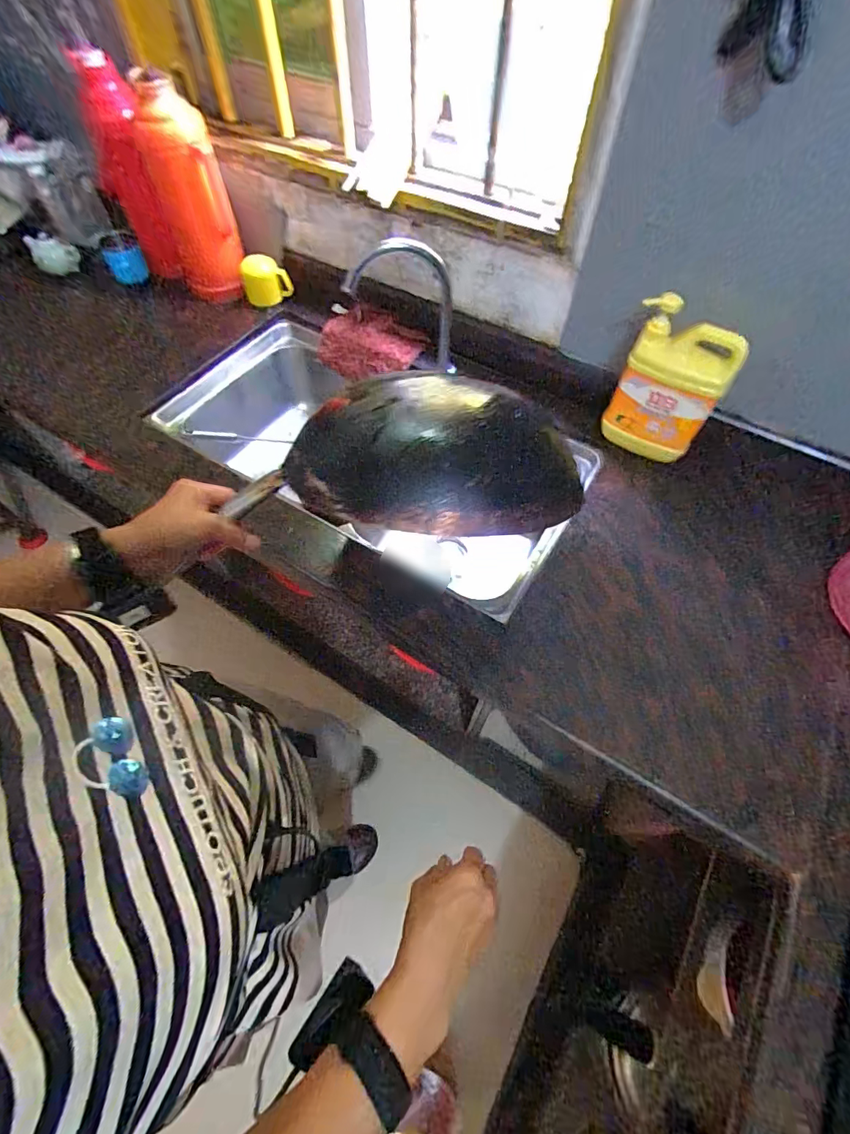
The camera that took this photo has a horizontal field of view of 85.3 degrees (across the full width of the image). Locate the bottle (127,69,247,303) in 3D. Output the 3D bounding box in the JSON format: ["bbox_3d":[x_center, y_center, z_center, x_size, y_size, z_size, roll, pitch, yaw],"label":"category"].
[{"bbox_3d":[-0.464,-0.731,0.923,0.132,0.334,0.116,-23,62,-14],"label":"bottle"}]

